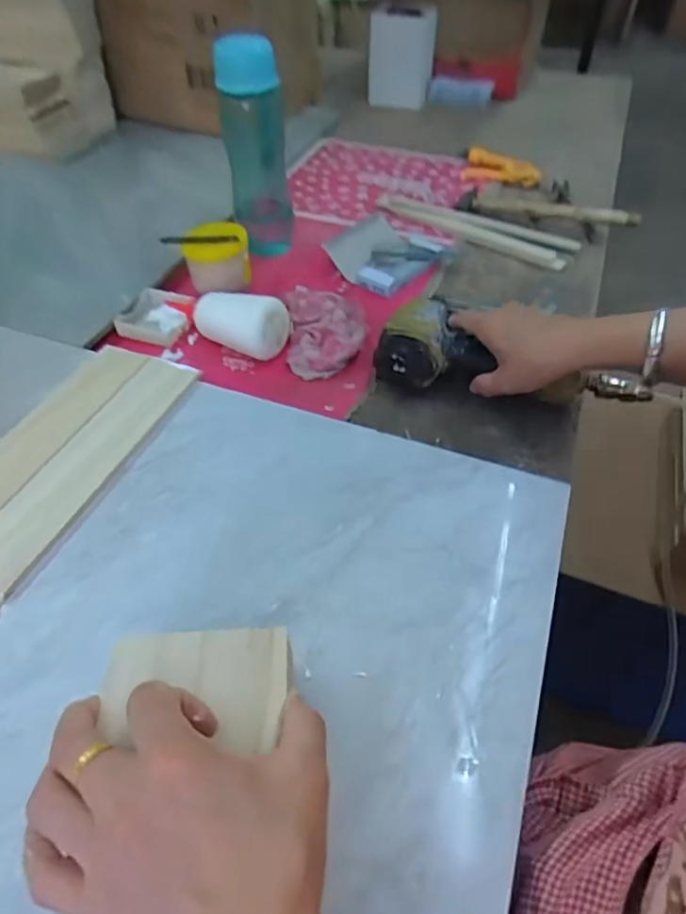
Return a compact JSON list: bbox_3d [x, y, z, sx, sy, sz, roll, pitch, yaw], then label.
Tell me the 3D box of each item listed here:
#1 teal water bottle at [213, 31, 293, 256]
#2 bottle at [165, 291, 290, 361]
[{"bbox_3d":[-0.103,-0.371,0.665,0.072,0.214,0.066,-2,49,-4],"label":"teal water bottle"},{"bbox_3d":[-0.134,-0.159,0.611,0.148,0.060,0.048,21,52,15],"label":"bottle"}]

